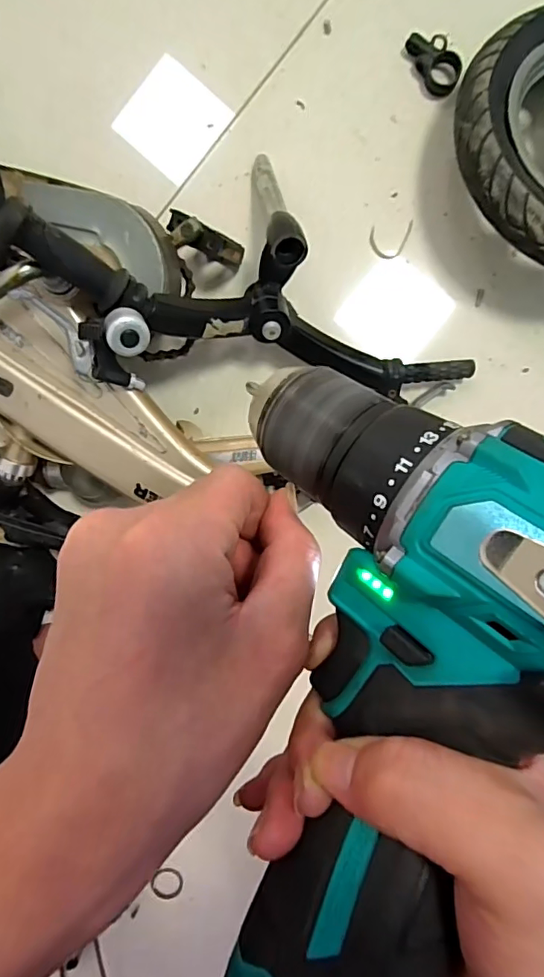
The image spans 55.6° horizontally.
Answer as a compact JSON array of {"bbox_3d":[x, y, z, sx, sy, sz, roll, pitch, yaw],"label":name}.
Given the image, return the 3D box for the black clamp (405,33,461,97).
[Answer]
[{"bbox_3d":[0.177,-0.463,0.559,0.036,0.016,0.069,-35,94,2],"label":"black clamp"}]

